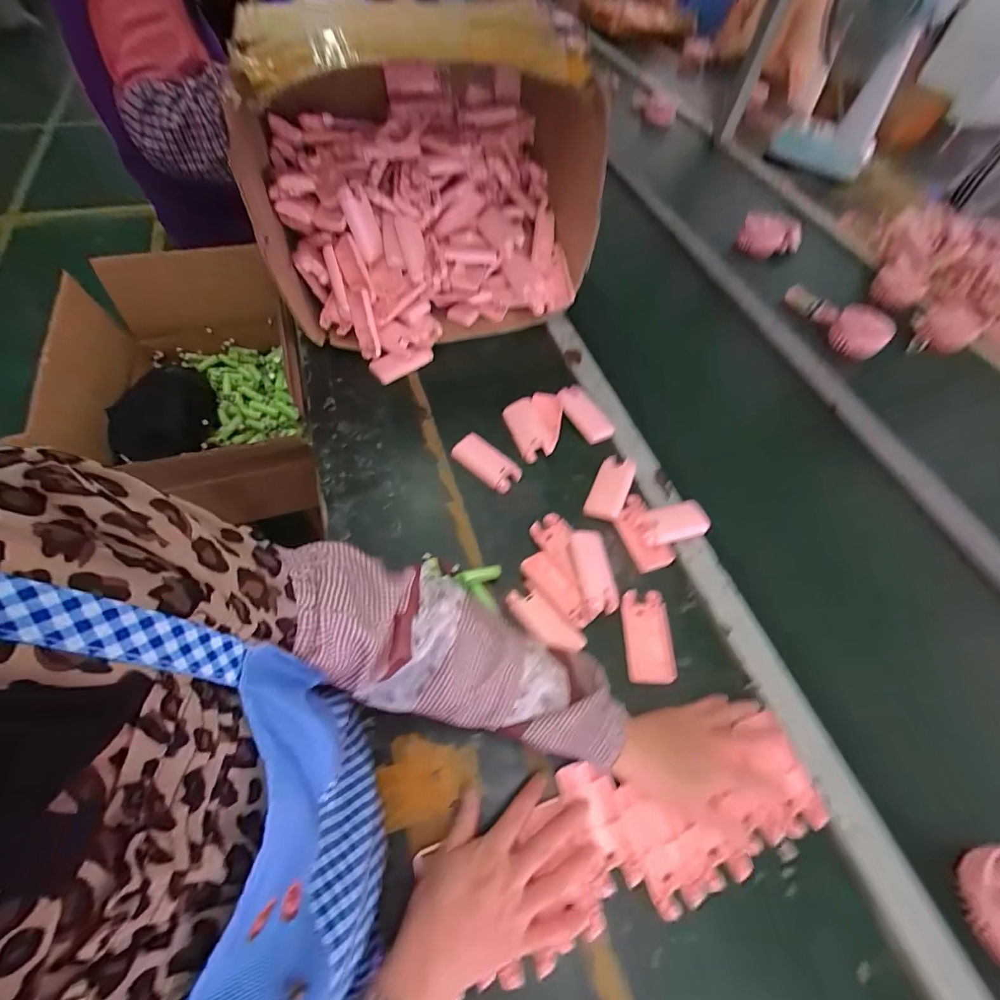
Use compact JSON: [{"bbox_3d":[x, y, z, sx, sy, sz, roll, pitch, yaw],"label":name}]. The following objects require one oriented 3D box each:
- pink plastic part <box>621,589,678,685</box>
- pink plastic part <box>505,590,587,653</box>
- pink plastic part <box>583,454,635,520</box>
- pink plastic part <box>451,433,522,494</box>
[{"bbox_3d":[0.162,0.150,0.486,0.055,0.016,0.096,3,59,-4],"label":"pink plastic part"},{"bbox_3d":[0.047,0.131,0.482,0.093,0.011,0.036,42,64,18],"label":"pink plastic part"},{"bbox_3d":[0.144,-0.019,0.573,0.043,0.016,0.097,24,60,9],"label":"pink plastic part"},{"bbox_3d":[-0.017,-0.050,0.586,0.093,0.022,0.043,37,63,15],"label":"pink plastic part"}]

